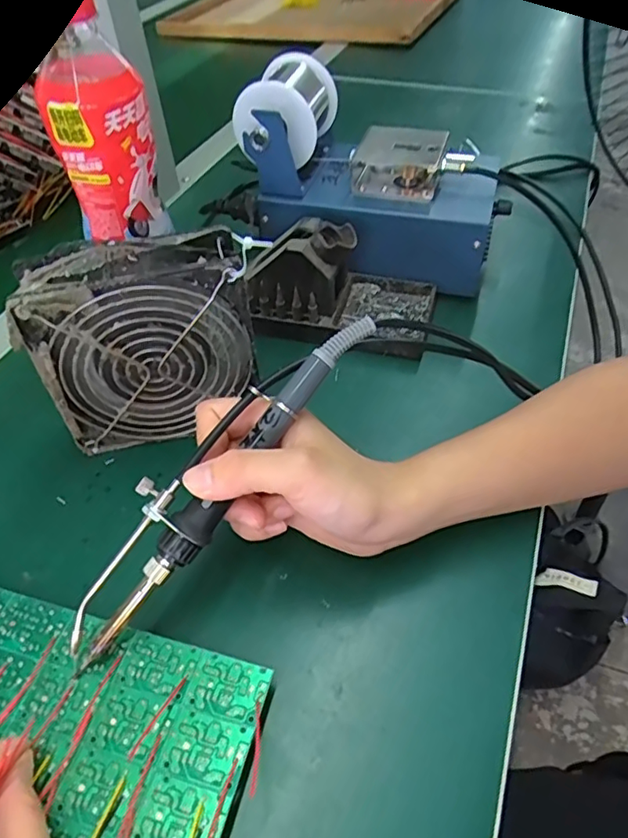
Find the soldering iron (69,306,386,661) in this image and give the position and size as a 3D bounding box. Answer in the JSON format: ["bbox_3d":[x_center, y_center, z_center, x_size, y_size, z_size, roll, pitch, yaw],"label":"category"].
[{"bbox_3d":[-0.046,0.023,0.269,0.031,0.022,0.199,36,81,29],"label":"soldering iron"}]

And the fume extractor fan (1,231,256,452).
[{"bbox_3d":[-0.096,-0.041,0.344,0.125,0.124,0.044,-12,49,-10],"label":"fume extractor fan"}]

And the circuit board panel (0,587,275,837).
[{"bbox_3d":[-0.116,0.134,0.248,0.171,0.004,0.100,12,50,12],"label":"circuit board panel"}]

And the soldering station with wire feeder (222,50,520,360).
[{"bbox_3d":[0.033,-0.158,0.446,0.211,0.140,0.188,14,50,14],"label":"soldering station with wire feeder"}]

